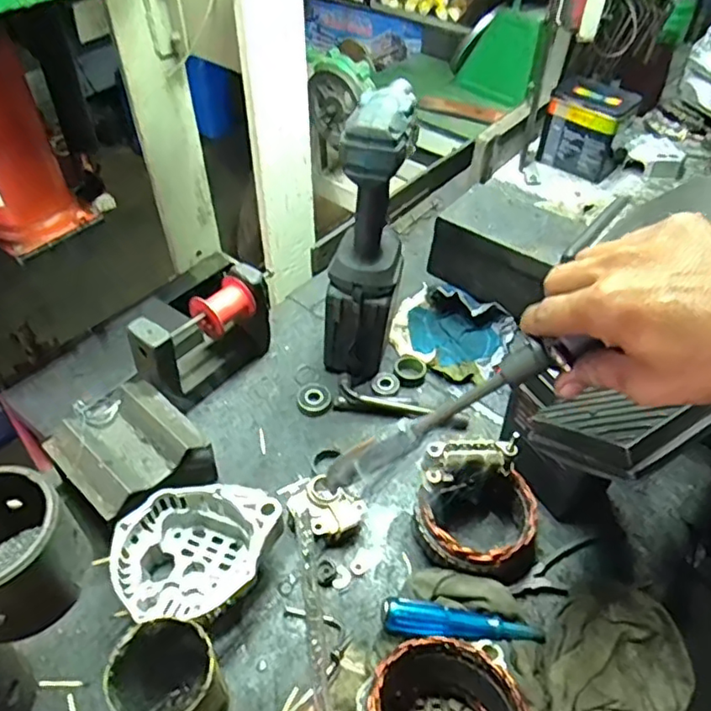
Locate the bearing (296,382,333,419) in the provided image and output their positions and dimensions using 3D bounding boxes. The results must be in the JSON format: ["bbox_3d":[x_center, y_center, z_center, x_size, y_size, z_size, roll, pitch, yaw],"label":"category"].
[{"bbox_3d":[-0.051,0.052,0.724,0.041,0.009,0.043,1,48,-1],"label":"bearing"}]

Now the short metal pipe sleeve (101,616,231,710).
[{"bbox_3d":[-0.144,0.257,0.466,0.083,0.110,0.073,30,53,23],"label":"short metal pipe sleeve"}]

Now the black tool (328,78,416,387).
[{"bbox_3d":[0.010,-0.120,0.674,0.076,0.331,0.125,4,48,2],"label":"black tool"}]

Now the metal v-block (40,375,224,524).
[{"bbox_3d":[-0.224,0.107,0.614,0.151,0.089,0.121,34,55,26],"label":"metal v-block"}]

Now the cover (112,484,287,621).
[{"bbox_3d":[-0.143,0.188,0.556,0.146,0.080,0.126,1,48,-1],"label":"cover"}]

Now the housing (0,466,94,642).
[{"bbox_3d":[-0.235,0.128,0.398,0.087,0.075,0.086,29,53,23],"label":"housing"}]

